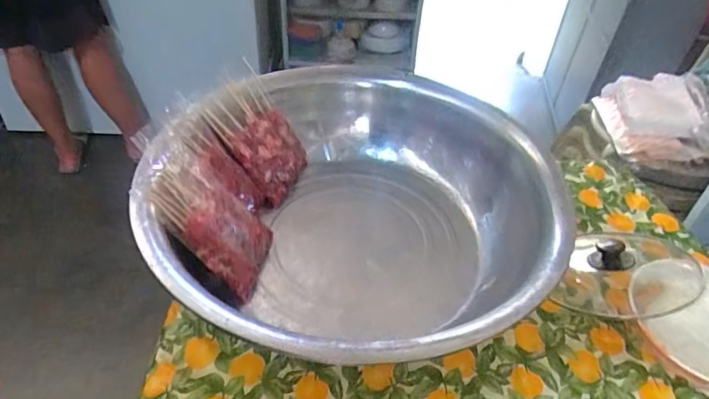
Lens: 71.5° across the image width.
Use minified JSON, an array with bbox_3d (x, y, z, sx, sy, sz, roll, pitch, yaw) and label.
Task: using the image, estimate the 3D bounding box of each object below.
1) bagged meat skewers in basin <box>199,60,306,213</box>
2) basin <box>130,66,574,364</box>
[{"bbox_3d":[-0.156,-0.106,0.850,0.036,0.205,0.141,-14,26,45],"label":"bagged meat skewers in basin"},{"bbox_3d":[-0.004,0.016,0.754,0.545,0.192,0.562,2,40,-2],"label":"basin"}]

